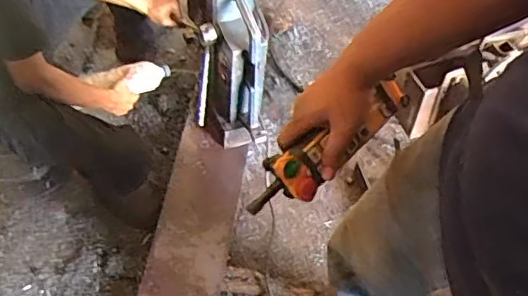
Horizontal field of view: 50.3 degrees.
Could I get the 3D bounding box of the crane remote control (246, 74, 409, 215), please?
[{"bbox_3d":[0.079,0.002,0.670,0.233,0.050,0.057,-34,58,-8],"label":"crane remote control"}]

